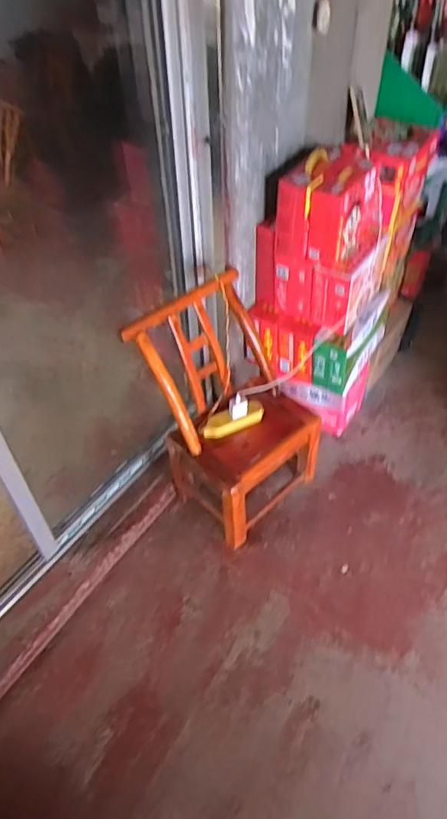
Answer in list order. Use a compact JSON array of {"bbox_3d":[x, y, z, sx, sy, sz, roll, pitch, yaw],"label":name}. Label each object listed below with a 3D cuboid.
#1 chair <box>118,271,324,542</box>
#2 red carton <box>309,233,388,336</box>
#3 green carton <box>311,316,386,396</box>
[{"bbox_3d":[0.015,-0.011,1.539,0.431,0.683,0.452,-36,56,-27],"label":"chair"},{"bbox_3d":[0.380,-0.392,1.532,0.126,0.185,0.268,27,54,25],"label":"red carton"},{"bbox_3d":[0.418,-0.225,1.660,0.112,0.204,0.337,27,54,25],"label":"green carton"}]

